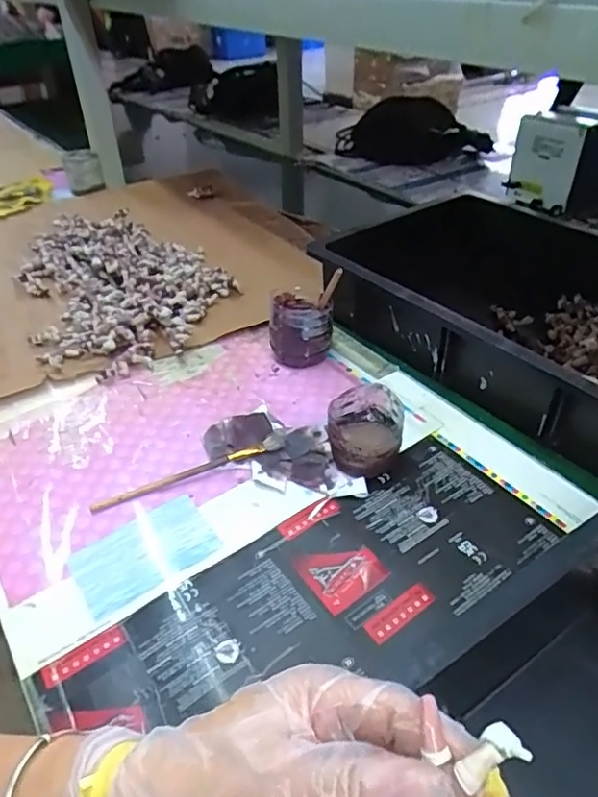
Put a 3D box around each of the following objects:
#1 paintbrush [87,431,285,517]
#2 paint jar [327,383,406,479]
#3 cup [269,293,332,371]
[{"bbox_3d":[-0.097,0.065,0.510,0.179,0.017,0.016,-15,41,-15],"label":"paintbrush"},{"bbox_3d":[0.060,0.033,0.514,0.064,0.061,0.069,-1,39,1],"label":"paint jar"},{"bbox_3d":[-0.003,-0.081,0.649,0.057,0.075,0.074,-19,42,-20],"label":"cup"}]

